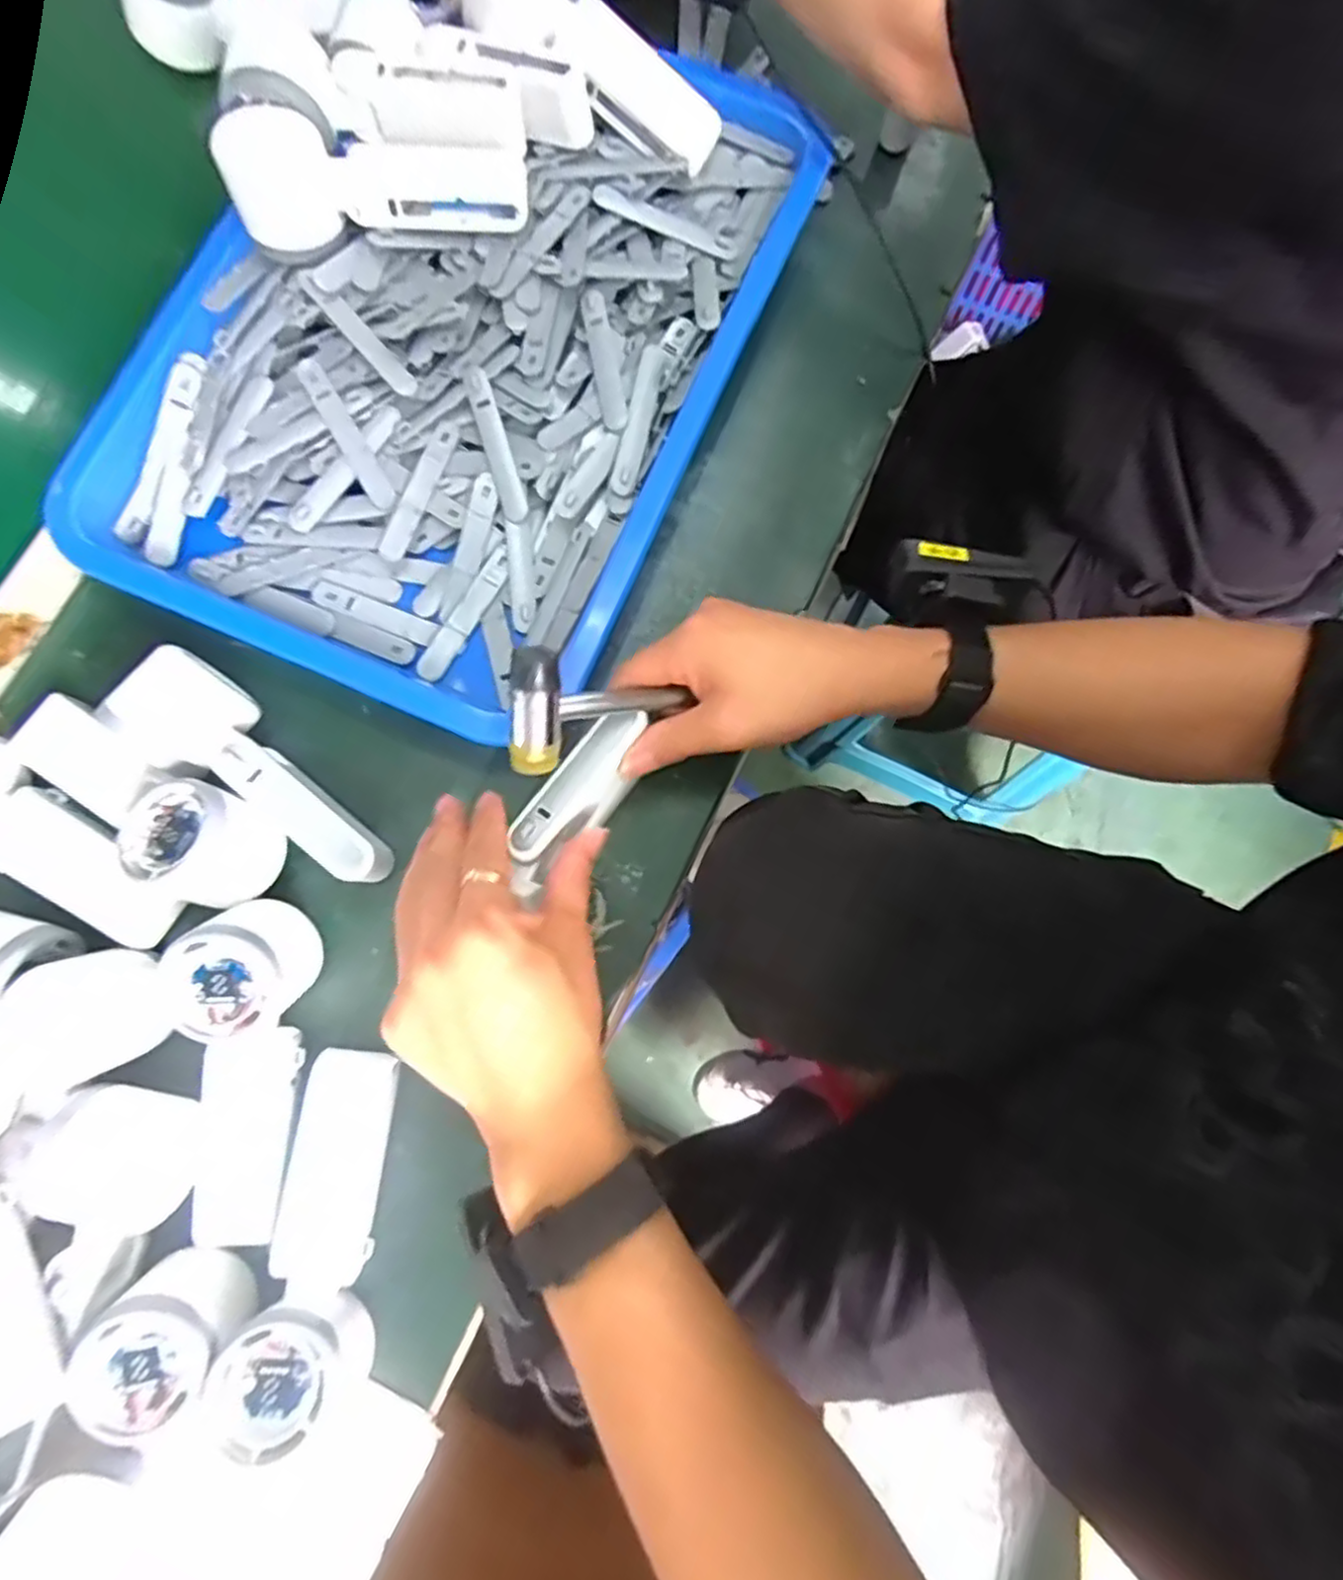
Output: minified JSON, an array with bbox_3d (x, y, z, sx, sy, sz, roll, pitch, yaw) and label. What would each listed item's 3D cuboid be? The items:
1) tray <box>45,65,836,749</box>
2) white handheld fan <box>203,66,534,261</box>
[{"bbox_3d":[-0.127,-0.281,0.442,0.322,0.046,0.463,24,79,4],"label":"tray"},{"bbox_3d":[-0.171,-0.357,0.413,0.166,0.050,0.072,2,78,0],"label":"white handheld fan"}]

